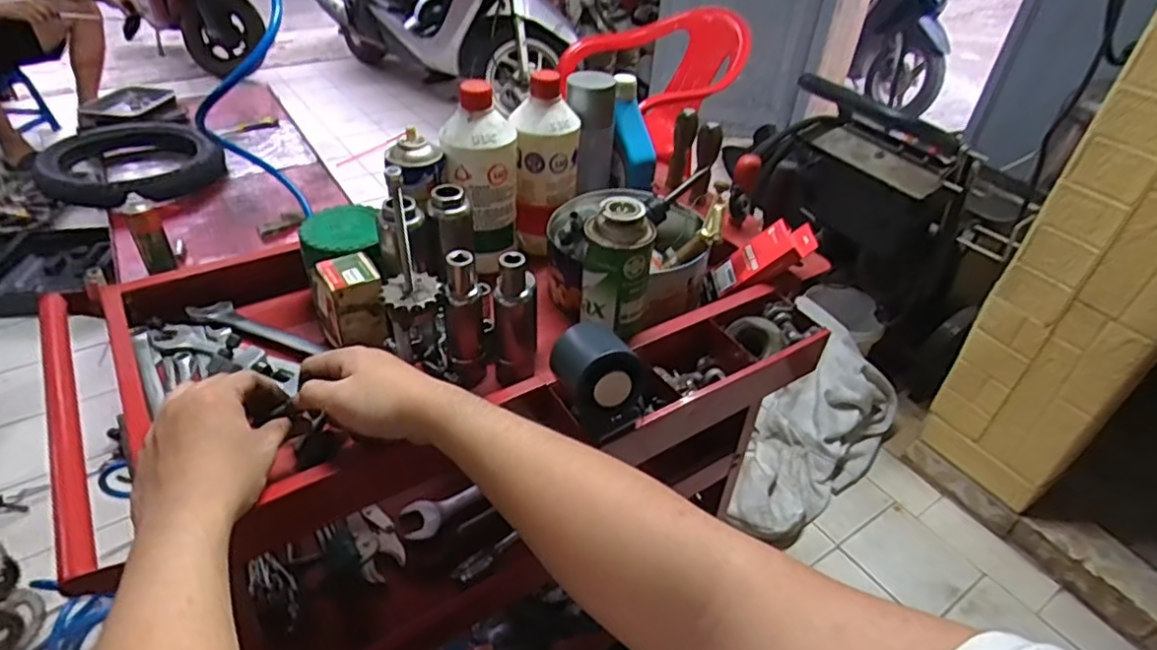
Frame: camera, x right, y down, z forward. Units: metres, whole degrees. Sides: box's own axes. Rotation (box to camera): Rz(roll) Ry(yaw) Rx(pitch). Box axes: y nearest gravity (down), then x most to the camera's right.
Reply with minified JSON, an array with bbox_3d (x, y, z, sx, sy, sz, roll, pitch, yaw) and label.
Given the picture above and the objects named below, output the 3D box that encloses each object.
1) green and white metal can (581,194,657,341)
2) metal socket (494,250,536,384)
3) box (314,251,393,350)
[{"bbox_3d":[0.038,-0.053,0.624,0.065,0.140,0.074,10,39,7],"label":"green and white metal can"},{"bbox_3d":[-0.062,-0.007,0.622,0.040,0.136,0.043,0,39,-5],"label":"metal socket"},{"bbox_3d":[-0.232,-0.025,0.649,0.065,0.069,0.059,-16,43,-24],"label":"box"}]

